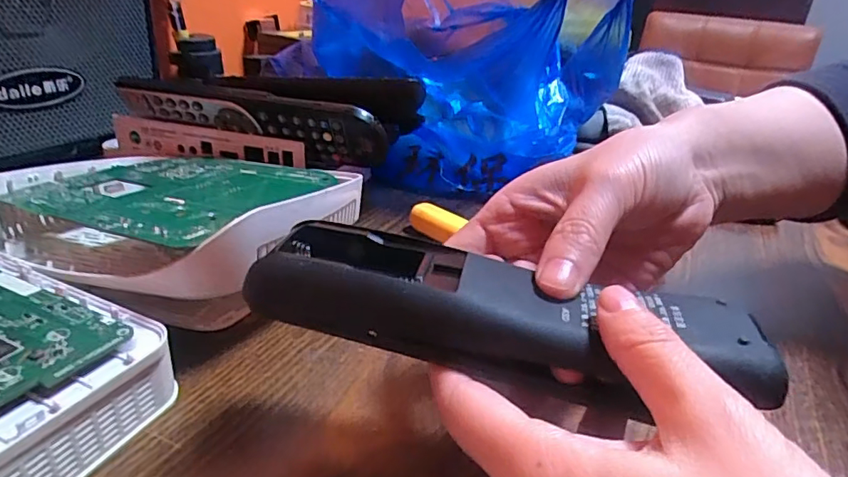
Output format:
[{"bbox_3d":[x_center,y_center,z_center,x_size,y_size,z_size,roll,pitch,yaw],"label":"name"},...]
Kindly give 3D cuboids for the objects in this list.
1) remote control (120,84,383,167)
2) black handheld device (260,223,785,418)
[{"bbox_3d":[-0.118,-0.078,0.360,0.187,0.042,0.020,9,26,10],"label":"remote control"},{"bbox_3d":[0.024,0.025,0.174,0.155,0.025,0.041,11,26,8],"label":"black handheld device"}]

